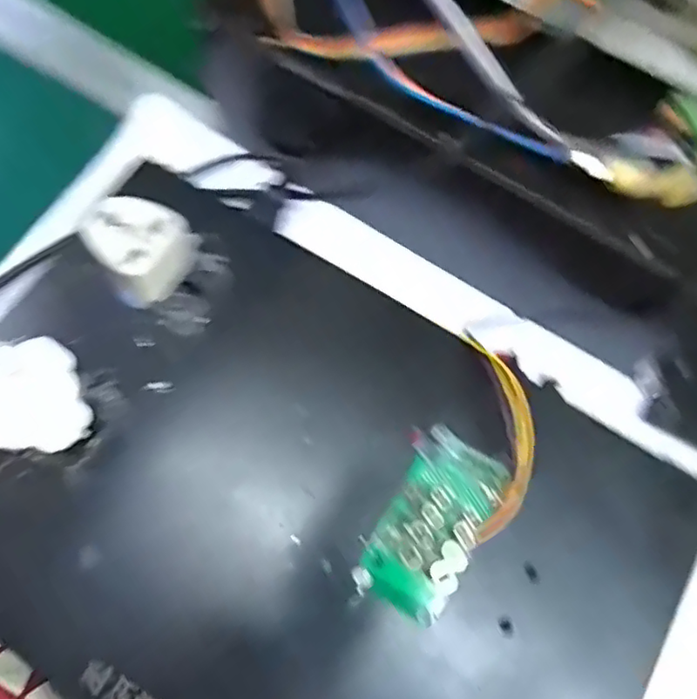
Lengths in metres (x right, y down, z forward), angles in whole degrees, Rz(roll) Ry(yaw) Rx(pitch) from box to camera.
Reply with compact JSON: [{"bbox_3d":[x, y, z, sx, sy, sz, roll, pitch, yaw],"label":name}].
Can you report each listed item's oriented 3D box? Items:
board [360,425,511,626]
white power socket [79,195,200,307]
[{"bbox_3d":[0.036,0.078,0.278,0.043,0.016,0.078,27,81,19],"label":"board"},{"bbox_3d":[-0.101,-0.049,0.301,0.040,0.038,0.048,36,72,11],"label":"white power socket"}]

